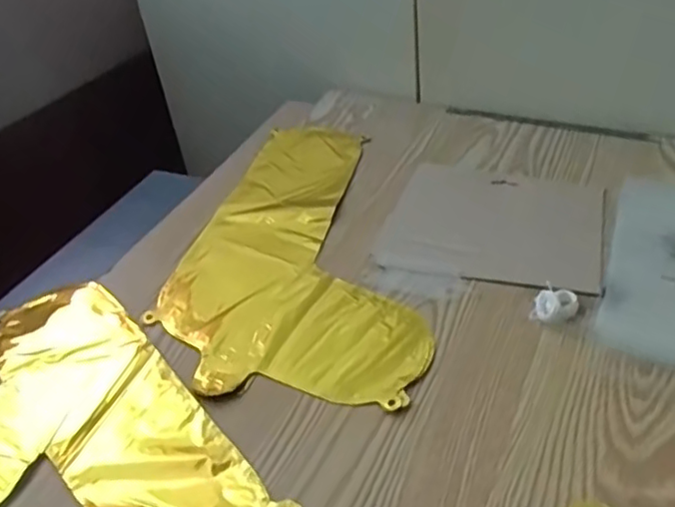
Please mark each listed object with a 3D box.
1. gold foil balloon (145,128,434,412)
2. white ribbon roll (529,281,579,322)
[{"bbox_3d":[-0.023,-0.021,0.641,0.234,0.009,0.399,2,38,11],"label":"gold foil balloon"},{"bbox_3d":[0.176,0.042,0.527,0.032,0.013,0.035,-4,38,3],"label":"white ribbon roll"}]

